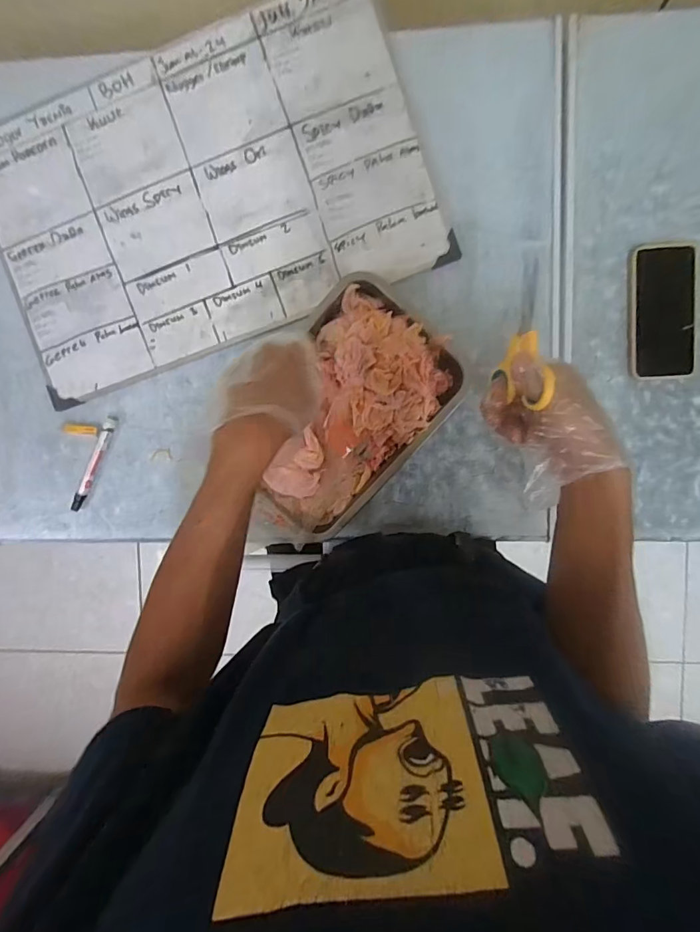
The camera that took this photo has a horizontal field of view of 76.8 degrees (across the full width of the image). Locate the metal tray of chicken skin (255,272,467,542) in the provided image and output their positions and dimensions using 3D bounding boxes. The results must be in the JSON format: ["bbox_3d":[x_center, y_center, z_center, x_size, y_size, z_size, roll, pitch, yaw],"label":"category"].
[{"bbox_3d":[-0.009,-0.063,0.558,0.196,0.069,0.307,38,96,0],"label":"metal tray of chicken skin"}]

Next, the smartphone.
[{"bbox_3d":[0.401,-0.195,0.561,0.082,0.016,0.163,-2,98,-3],"label":"smartphone"}]

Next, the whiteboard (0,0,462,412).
[{"bbox_3d":[-0.197,-0.354,0.590,0.578,0.013,0.395,-19,93,5],"label":"whiteboard"}]

